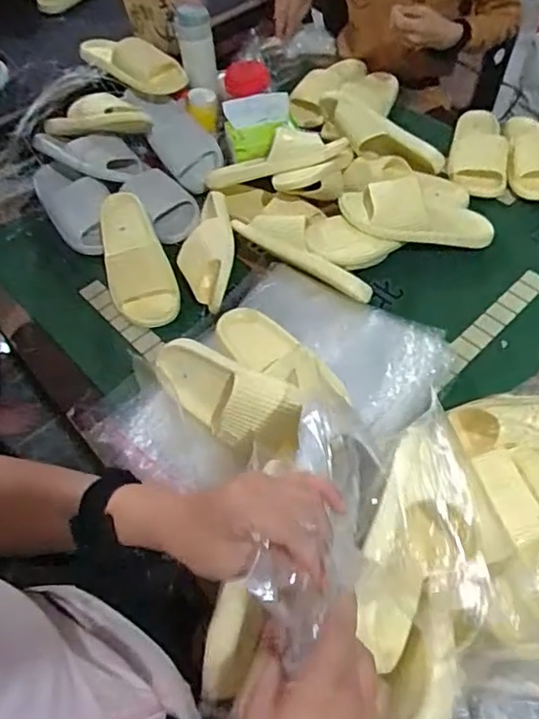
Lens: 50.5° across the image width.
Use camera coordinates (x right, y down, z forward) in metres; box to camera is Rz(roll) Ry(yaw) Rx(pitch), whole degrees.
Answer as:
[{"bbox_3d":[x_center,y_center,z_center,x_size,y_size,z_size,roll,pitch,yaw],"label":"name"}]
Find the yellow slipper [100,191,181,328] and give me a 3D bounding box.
[{"bbox_3d":[-0.226,-0.173,0.945,0.103,0.066,0.253,-18,71,-8],"label":"yellow slipper"}]

